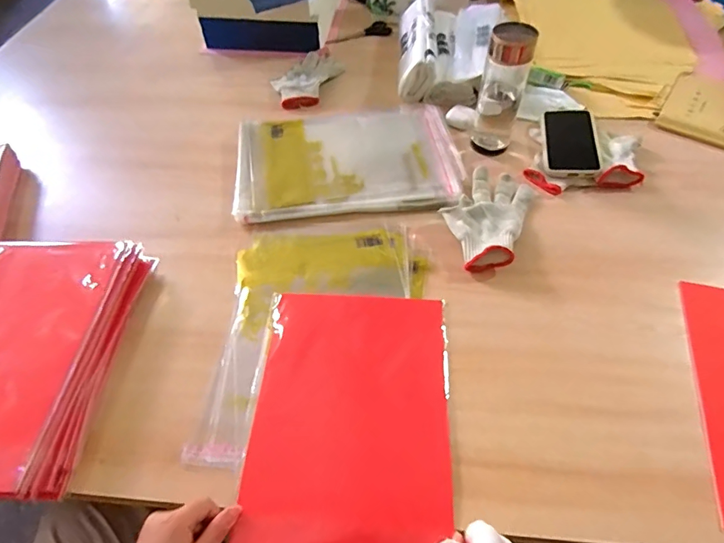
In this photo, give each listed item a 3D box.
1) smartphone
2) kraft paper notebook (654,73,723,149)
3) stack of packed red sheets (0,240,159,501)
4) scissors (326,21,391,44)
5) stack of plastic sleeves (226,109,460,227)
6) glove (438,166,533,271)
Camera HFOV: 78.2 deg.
[{"bbox_3d":[0.344,-0.218,0.738,0.082,0.009,0.178,4,52,13],"label":"smartphone"},{"bbox_3d":[0.627,-0.297,0.806,0.131,0.014,0.203,29,59,22],"label":"kraft paper notebook"},{"bbox_3d":[-0.408,0.095,0.510,0.237,0.050,0.305,1,53,2],"label":"stack of packed red sheets"},{"bbox_3d":[-0.010,-0.544,1.019,0.159,0.016,0.048,-18,54,-12],"label":"scissors"},{"bbox_3d":[-0.025,-0.192,0.738,0.347,0.018,0.261,-5,53,-2],"label":"stack of plastic sleeves"},{"bbox_3d":[0.176,-0.082,0.640,0.111,0.034,0.182,20,56,16],"label":"glove"}]

